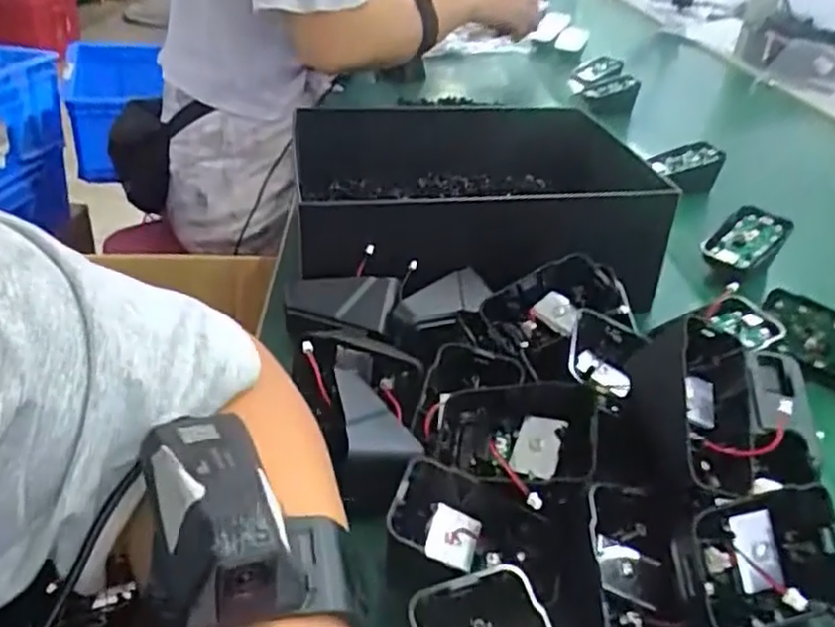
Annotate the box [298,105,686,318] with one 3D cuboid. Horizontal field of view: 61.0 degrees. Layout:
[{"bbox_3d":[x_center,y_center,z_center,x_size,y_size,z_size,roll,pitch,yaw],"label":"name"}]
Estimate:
[{"bbox_3d":[0.026,-0.080,0.509,0.217,0.085,0.221,0,33,-10],"label":"box"}]

